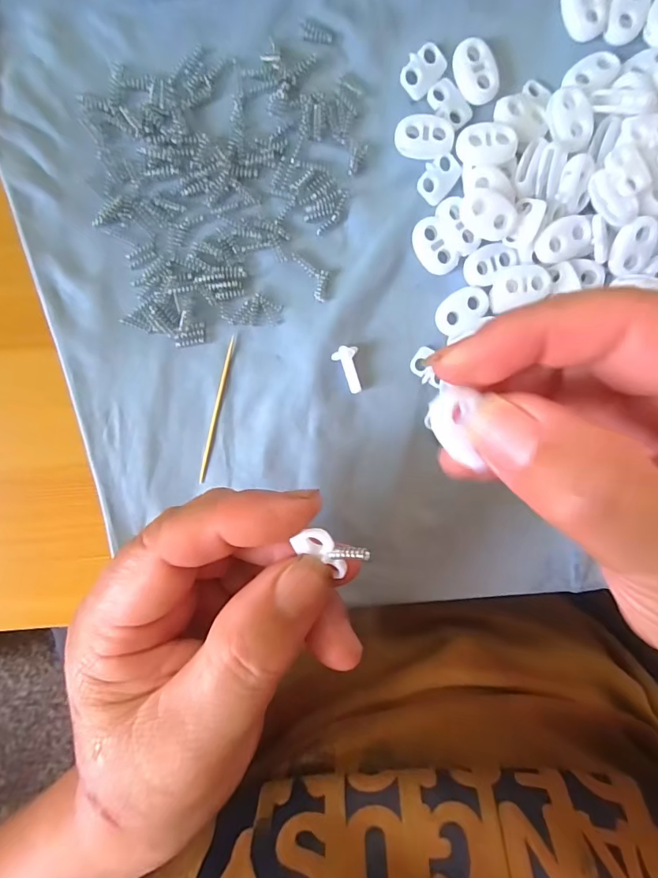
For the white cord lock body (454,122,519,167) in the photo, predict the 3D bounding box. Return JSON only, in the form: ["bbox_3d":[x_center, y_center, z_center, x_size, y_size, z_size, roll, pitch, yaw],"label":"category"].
[{"bbox_3d":[0.059,-0.110,0.175,0.022,0.006,0.015,-3,99,-4],"label":"white cord lock body"}]

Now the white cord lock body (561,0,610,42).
[{"bbox_3d":[0.097,-0.164,0.176,0.015,0.005,0.021,-20,100,-1],"label":"white cord lock body"}]

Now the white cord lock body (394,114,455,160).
[{"bbox_3d":[0.036,-0.115,0.178,0.022,0.004,0.015,2,98,-5],"label":"white cord lock body"}]

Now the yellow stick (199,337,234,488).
[{"bbox_3d":[-0.046,-0.011,0.190,0.004,0.004,0.060,14,96,-6],"label":"yellow stick"}]

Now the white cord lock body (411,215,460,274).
[{"bbox_3d":[0.042,-0.075,0.182,0.013,0.004,0.022,-38,100,2],"label":"white cord lock body"}]

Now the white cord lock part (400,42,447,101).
[{"bbox_3d":[0.036,-0.140,0.175,0.012,0.004,0.019,41,94,-9],"label":"white cord lock part"}]

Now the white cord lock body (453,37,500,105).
[{"bbox_3d":[0.056,-0.139,0.176,0.014,0.005,0.021,-25,100,0],"label":"white cord lock body"}]

